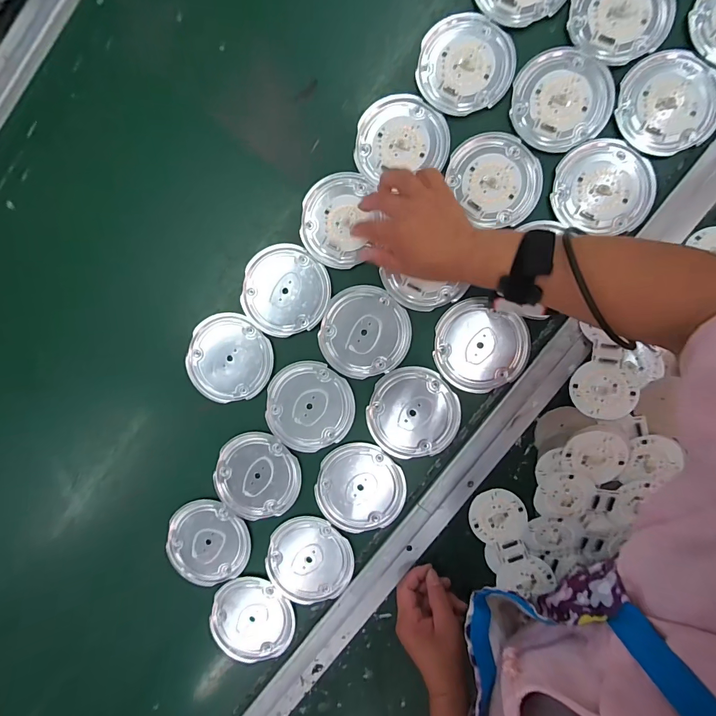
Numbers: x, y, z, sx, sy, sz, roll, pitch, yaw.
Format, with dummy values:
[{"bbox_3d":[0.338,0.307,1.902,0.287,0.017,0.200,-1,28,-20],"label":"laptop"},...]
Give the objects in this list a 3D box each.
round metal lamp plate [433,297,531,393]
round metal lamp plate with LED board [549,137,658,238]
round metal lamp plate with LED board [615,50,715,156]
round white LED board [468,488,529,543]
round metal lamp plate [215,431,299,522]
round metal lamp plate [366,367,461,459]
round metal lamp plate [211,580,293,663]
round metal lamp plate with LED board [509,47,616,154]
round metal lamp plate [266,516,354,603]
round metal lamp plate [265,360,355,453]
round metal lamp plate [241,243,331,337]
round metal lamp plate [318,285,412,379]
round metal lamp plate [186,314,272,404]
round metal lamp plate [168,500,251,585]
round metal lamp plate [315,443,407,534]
[{"bbox_3d":[0.140,-0.011,0.422,0.103,0.009,0.099,0,92,4],"label":"round metal lamp plate"},{"bbox_3d":[0.271,-0.188,0.400,0.103,0.014,0.094,0,92,4],"label":"round metal lamp plate with LED board"},{"bbox_3d":[0.334,-0.269,0.386,0.103,0.015,0.095,0,92,4],"label":"round metal lamp plate with LED board"},{"bbox_3d":[0.161,0.182,0.421,0.061,0.007,0.059,-8,92,4],"label":"round white LED board"},{"bbox_3d":[-0.124,0.146,0.450,0.103,0.005,0.104,0,92,4],"label":"round metal lamp plate"},{"bbox_3d":[0.066,0.066,0.432,0.104,0.004,0.104,0,92,4],"label":"round metal lamp plate"},{"bbox_3d":[-0.133,0.330,0.459,0.103,0.019,0.089,22,94,3],"label":"round metal lamp plate"},{"bbox_3d":[0.223,-0.282,0.399,0.102,0.008,0.100,0,92,4],"label":"round metal lamp plate with LED board"},{"bbox_3d":[-0.060,0.250,0.451,0.102,0.009,0.102,0,92,4],"label":"round metal lamp plate"},{"bbox_3d":[-0.060,0.059,0.441,0.104,0.004,0.103,0,92,4],"label":"round metal lamp plate"},{"bbox_3d":[-0.088,-0.081,0.439,0.107,0.005,0.103,0,92,4],"label":"round metal lamp plate"},{"bbox_3d":[0.009,-0.030,0.432,0.102,0.004,0.104,0,92,4],"label":"round metal lamp plate"},{"bbox_3d":[-0.157,0.000,0.445,0.104,0.009,0.100,0,92,4],"label":"round metal lamp plate"},{"bbox_3d":[-0.187,0.232,0.459,0.102,0.017,0.096,0,92,4],"label":"round metal lamp plate"},{"bbox_3d":[0.003,0.157,0.440,0.103,0.004,0.103,0,92,4],"label":"round metal lamp plate"}]

